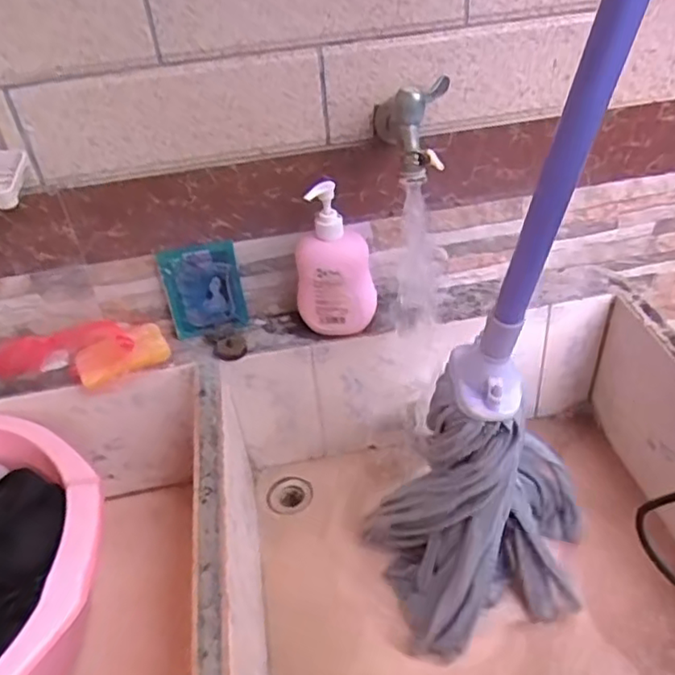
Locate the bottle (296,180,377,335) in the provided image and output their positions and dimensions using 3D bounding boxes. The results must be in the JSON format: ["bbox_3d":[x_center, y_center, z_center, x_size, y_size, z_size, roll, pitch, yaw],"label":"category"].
[{"bbox_3d":[-0.006,-0.092,0.732,0.089,0.181,0.049,-3,39,4],"label":"bottle"}]

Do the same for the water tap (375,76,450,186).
[{"bbox_3d":[0.077,-0.221,0.654,0.071,0.075,0.129,-3,39,4],"label":"water tap"}]

